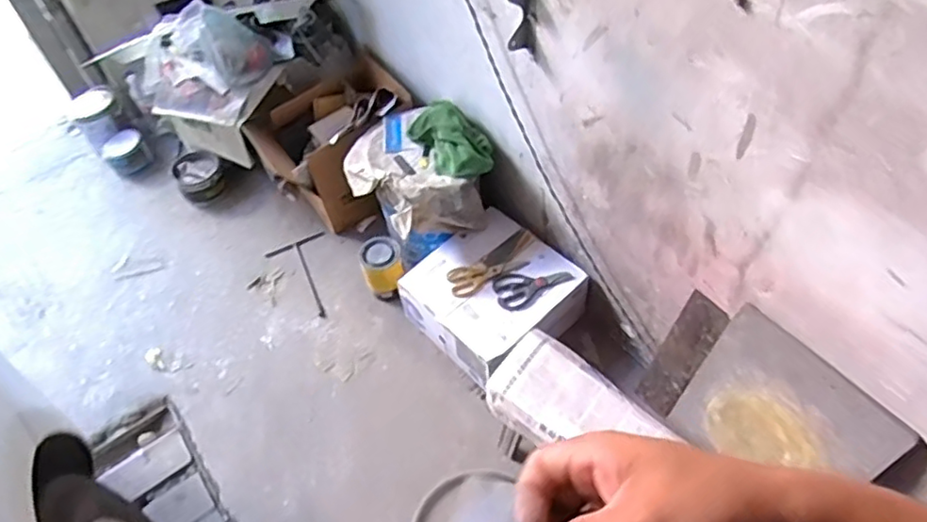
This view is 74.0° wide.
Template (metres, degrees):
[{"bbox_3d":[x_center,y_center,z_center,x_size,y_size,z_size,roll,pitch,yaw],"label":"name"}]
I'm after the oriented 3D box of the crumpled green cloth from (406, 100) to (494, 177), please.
[{"bbox_3d":[-0.018,-0.296,1.444,0.159,0.085,0.235,-27,54,-16],"label":"crumpled green cloth"}]

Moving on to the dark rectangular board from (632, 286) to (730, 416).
[{"bbox_3d":[0.439,0.199,1.253,0.011,0.349,0.085,-24,54,-28],"label":"dark rectangular board"}]

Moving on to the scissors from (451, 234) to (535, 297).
[{"bbox_3d":[0.059,0.028,1.450,0.187,0.017,0.082,-17,52,-9],"label":"scissors"}]

